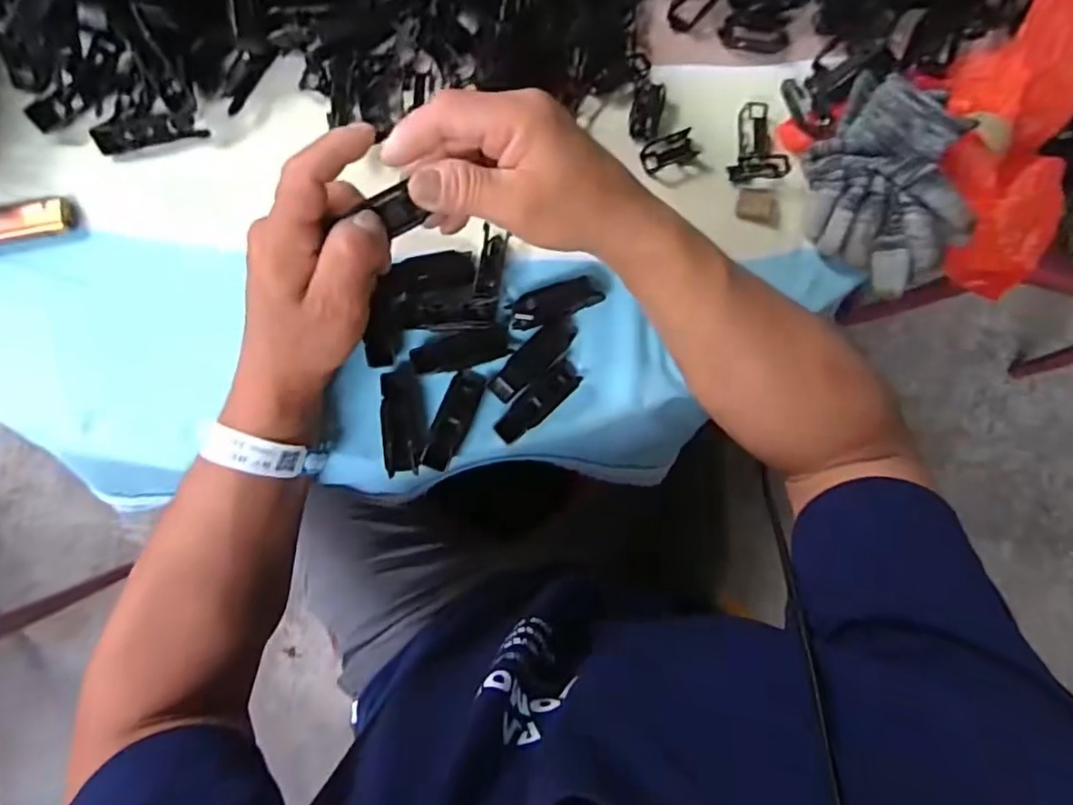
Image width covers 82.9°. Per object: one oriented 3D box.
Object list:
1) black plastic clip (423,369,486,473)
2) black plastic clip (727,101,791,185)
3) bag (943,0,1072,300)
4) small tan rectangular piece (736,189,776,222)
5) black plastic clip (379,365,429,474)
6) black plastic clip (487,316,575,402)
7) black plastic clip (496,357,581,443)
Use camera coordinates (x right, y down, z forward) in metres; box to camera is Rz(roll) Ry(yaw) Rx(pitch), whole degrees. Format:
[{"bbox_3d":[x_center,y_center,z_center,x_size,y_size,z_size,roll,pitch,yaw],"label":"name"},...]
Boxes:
[{"bbox_3d":[-0.054,0.011,0.394,0.019,0.005,0.067,23,83,-1],"label":"black plastic clip"},{"bbox_3d":[0.152,-0.183,0.422,0.040,0.016,0.054,-9,85,-5],"label":"black plastic clip"},{"bbox_3d":[0.338,-0.202,0.423,0.093,0.073,0.231,22,83,-1],"label":"bag"},{"bbox_3d":[0.153,-0.137,0.424,0.025,0.007,0.020,12,83,-3],"label":"small tan rectangular piece"},{"bbox_3d":[-0.086,0.010,0.392,0.027,0.011,0.070,-5,84,-5],"label":"black plastic clip"},{"bbox_3d":[-0.001,-0.031,0.406,0.071,0.009,0.023,-43,88,-7],"label":"black plastic clip"},{"bbox_3d":[0.001,-0.001,0.401,0.066,0.010,0.022,-43,88,-7],"label":"black plastic clip"}]

